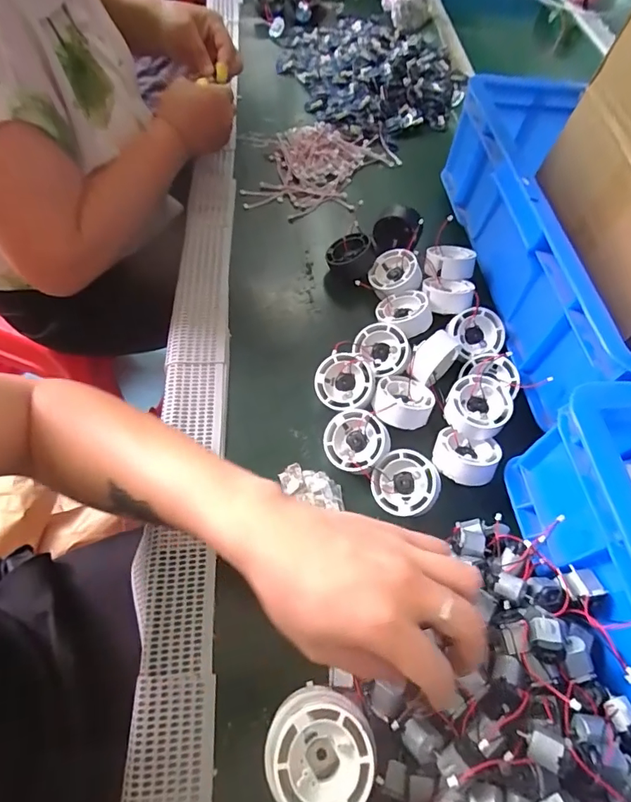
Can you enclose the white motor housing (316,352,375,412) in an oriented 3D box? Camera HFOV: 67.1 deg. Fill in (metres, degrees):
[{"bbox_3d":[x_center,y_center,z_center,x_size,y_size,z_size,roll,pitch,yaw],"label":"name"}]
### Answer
[{"bbox_3d":[0.028,-0.018,0.451,0.056,0.023,0.050,6,61,5],"label":"white motor housing"}]

